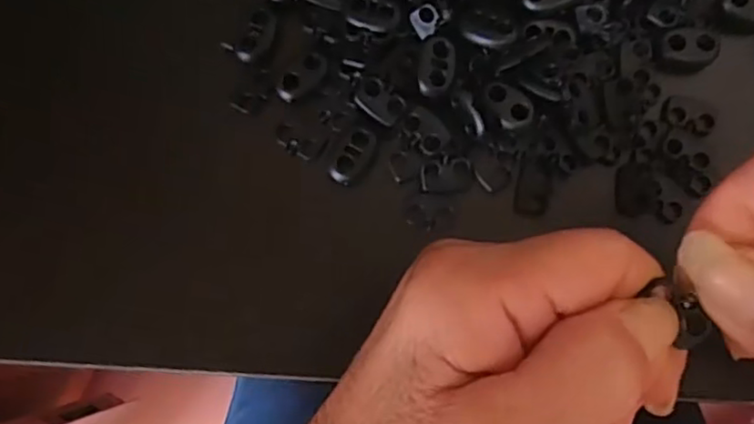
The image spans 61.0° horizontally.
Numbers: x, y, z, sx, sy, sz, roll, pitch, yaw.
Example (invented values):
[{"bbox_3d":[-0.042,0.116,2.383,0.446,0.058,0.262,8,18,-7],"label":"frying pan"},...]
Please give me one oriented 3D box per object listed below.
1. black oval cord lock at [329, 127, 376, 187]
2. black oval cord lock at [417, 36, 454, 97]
[{"bbox_3d":[-0.009,-0.019,0.224,0.012,0.008,0.020,27,83,5],"label":"black oval cord lock"},{"bbox_3d":[0.021,-0.050,0.223,0.012,0.007,0.020,10,82,3],"label":"black oval cord lock"}]

